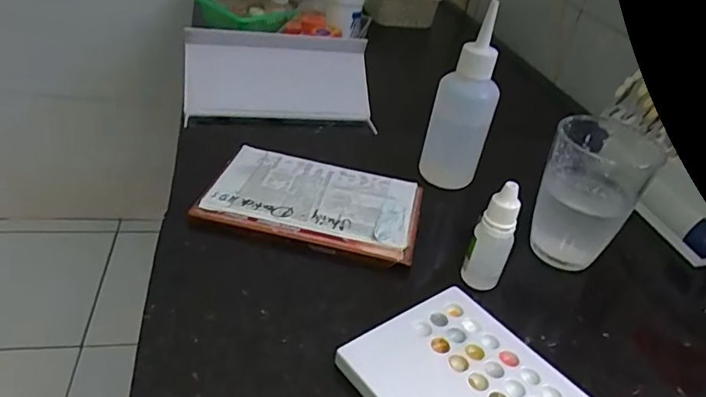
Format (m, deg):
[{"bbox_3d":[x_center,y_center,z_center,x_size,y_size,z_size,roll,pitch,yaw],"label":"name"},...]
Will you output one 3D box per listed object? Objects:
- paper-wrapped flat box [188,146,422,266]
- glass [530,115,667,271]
[{"bbox_3d":[-0.027,0.001,0.384,0.148,0.014,0.086,11,36,5],"label":"paper-wrapped flat box"},{"bbox_3d":[0.163,-0.004,0.364,0.065,0.091,0.061,20,38,16],"label":"glass"}]

